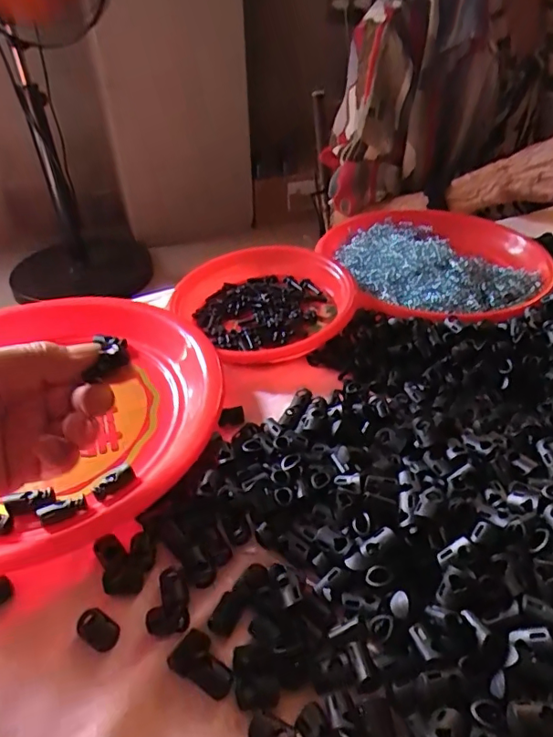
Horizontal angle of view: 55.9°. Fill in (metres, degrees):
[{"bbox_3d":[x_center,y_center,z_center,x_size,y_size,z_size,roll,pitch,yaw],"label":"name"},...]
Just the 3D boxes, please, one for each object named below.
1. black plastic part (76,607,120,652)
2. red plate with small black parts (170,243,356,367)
[{"bbox_3d":[-0.089,0.131,0.261,0.022,0.008,0.014,20,44,26],"label":"black plastic part"},{"bbox_3d":[-0.011,-0.058,0.469,0.152,0.038,0.157,-5,39,-3],"label":"red plate with small black parts"}]

